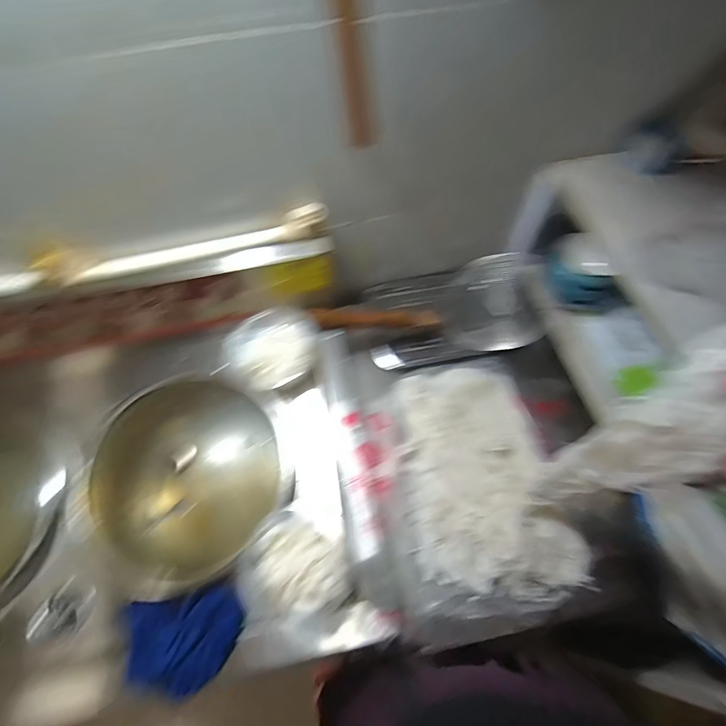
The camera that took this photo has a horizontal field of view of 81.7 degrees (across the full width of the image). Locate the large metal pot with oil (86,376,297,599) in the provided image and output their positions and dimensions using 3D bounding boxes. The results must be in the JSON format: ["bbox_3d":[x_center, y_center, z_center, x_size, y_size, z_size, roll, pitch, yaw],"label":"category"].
[{"bbox_3d":[-0.272,0.178,0.662,0.288,0.117,0.303,0,62,1],"label":"large metal pot with oil"}]

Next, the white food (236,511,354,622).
[{"bbox_3d":[-0.094,0.282,0.556,0.140,0.056,0.128,0,62,1],"label":"white food"}]

